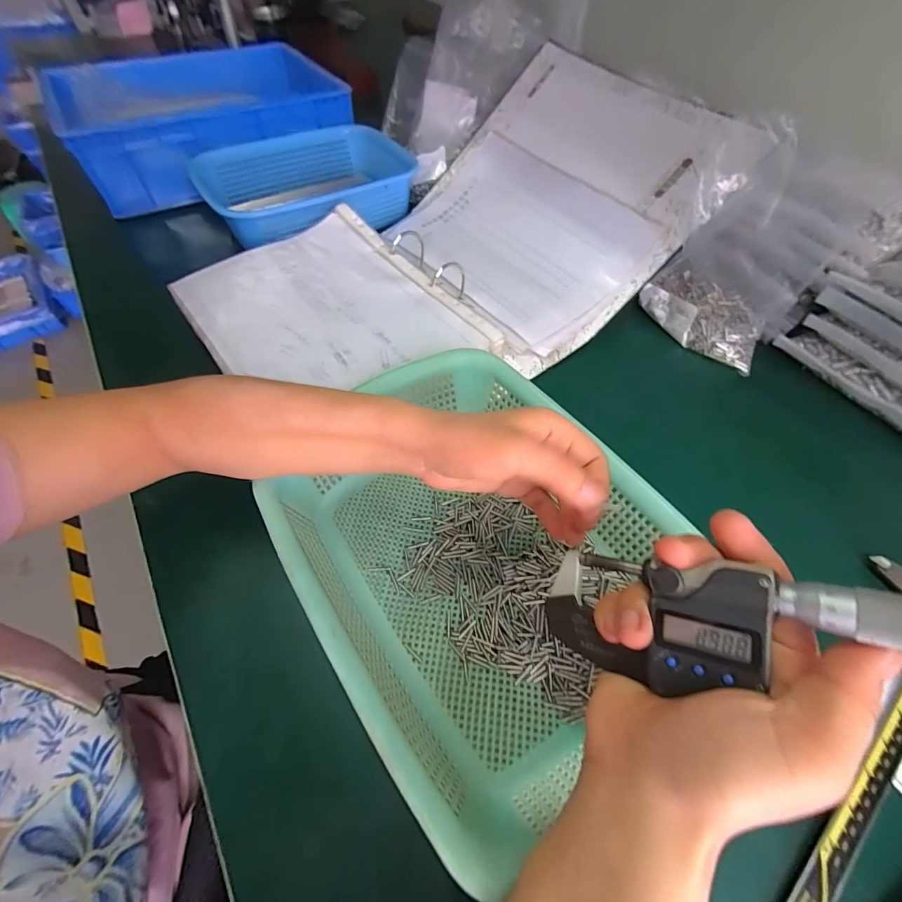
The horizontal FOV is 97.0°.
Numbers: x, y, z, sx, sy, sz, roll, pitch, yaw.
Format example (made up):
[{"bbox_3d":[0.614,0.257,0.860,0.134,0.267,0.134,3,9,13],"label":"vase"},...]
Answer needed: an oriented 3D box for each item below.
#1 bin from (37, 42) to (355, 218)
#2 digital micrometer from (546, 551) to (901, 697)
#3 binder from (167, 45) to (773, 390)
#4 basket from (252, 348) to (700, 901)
[{"bbox_3d":[-0.400,-0.539,0.655,0.395,0.106,0.296,-32,64,-20],"label":"bin"},{"bbox_3d":[0.109,0.067,0.159,0.152,0.027,0.050,-15,45,36],"label":"digital micrometer"},{"bbox_3d":[0.012,-0.255,0.465,0.597,0.145,0.335,-30,61,-17],"label":"binder"},{"bbox_3d":[0.012,0.067,0.289,0.221,0.082,0.261,-33,64,-20],"label":"basket"}]

